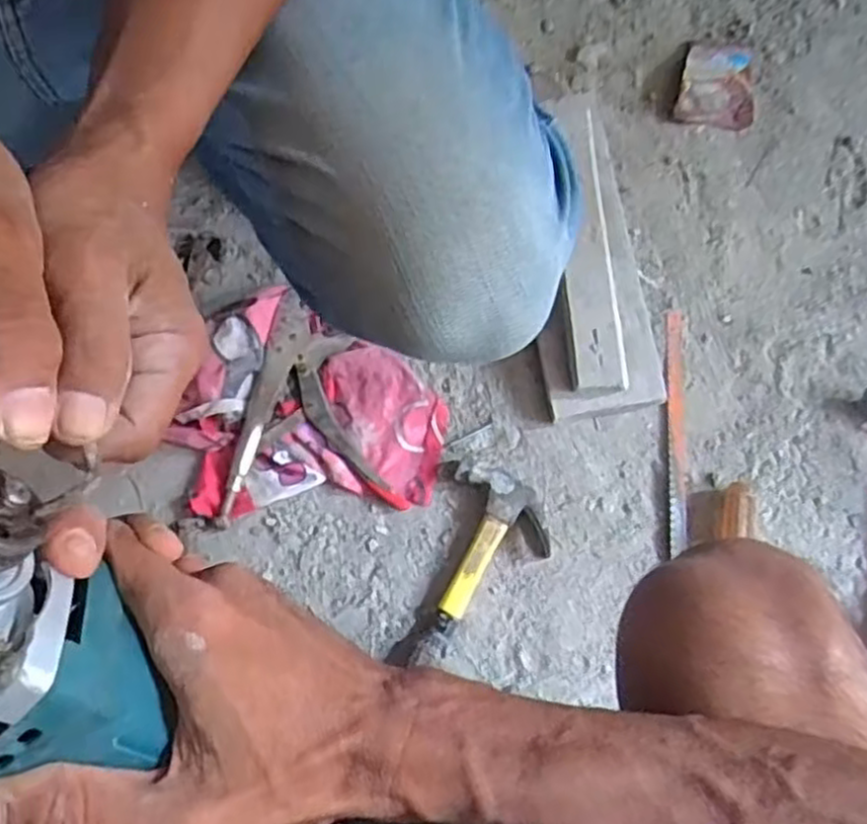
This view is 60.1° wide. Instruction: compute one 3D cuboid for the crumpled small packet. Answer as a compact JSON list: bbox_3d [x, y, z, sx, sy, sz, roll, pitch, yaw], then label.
[{"bbox_3d":[0.277,-0.321,0.732,0.074,0.018,0.095,8,73,5],"label":"crumpled small packet"}]

